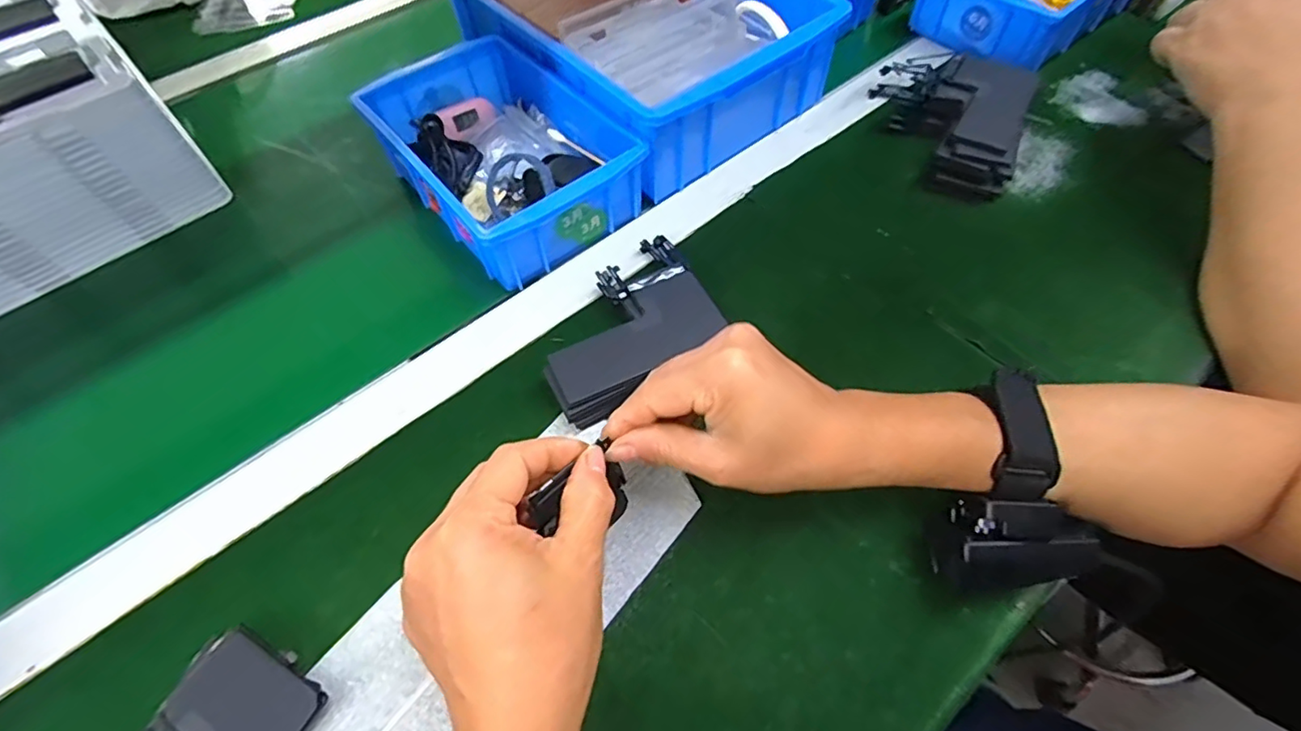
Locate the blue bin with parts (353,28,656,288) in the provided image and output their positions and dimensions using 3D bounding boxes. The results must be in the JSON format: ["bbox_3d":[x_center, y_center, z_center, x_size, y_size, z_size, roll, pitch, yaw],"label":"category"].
[{"bbox_3d":[-0.113,-0.160,0.441,0.135,0.059,0.203,-36,63,-20],"label":"blue bin with parts"}]

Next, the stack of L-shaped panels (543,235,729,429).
[{"bbox_3d":[-0.017,-0.030,0.371,0.123,0.033,0.098,-30,61,-17],"label":"stack of L-shaped panels"}]

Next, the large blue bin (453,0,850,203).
[{"bbox_3d":[-0.015,-0.285,0.506,0.202,0.087,0.293,-36,63,-20],"label":"large blue bin"}]

